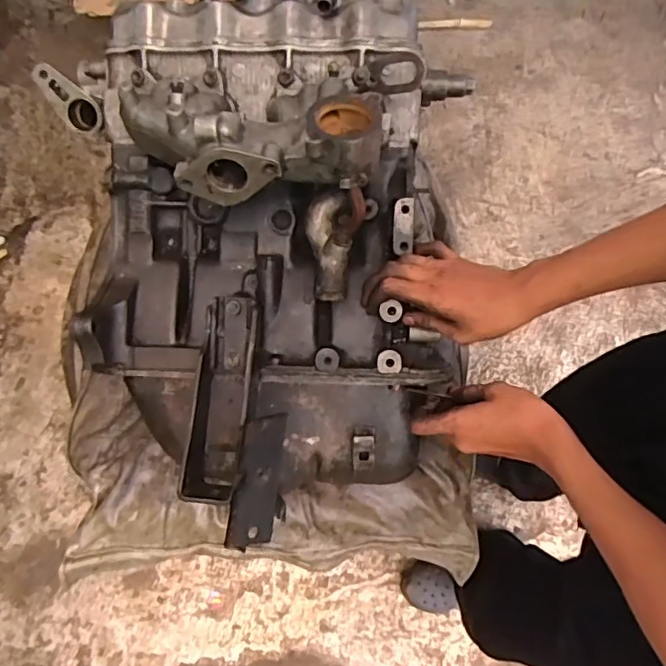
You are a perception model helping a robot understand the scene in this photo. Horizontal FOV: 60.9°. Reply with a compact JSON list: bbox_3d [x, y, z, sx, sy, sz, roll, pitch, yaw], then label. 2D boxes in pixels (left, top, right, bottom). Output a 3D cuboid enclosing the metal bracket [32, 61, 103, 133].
[{"bbox_3d":[-0.273,-0.242,0.581,0.037,0.013,0.076,-39,112,22],"label":"metal bracket"}]

